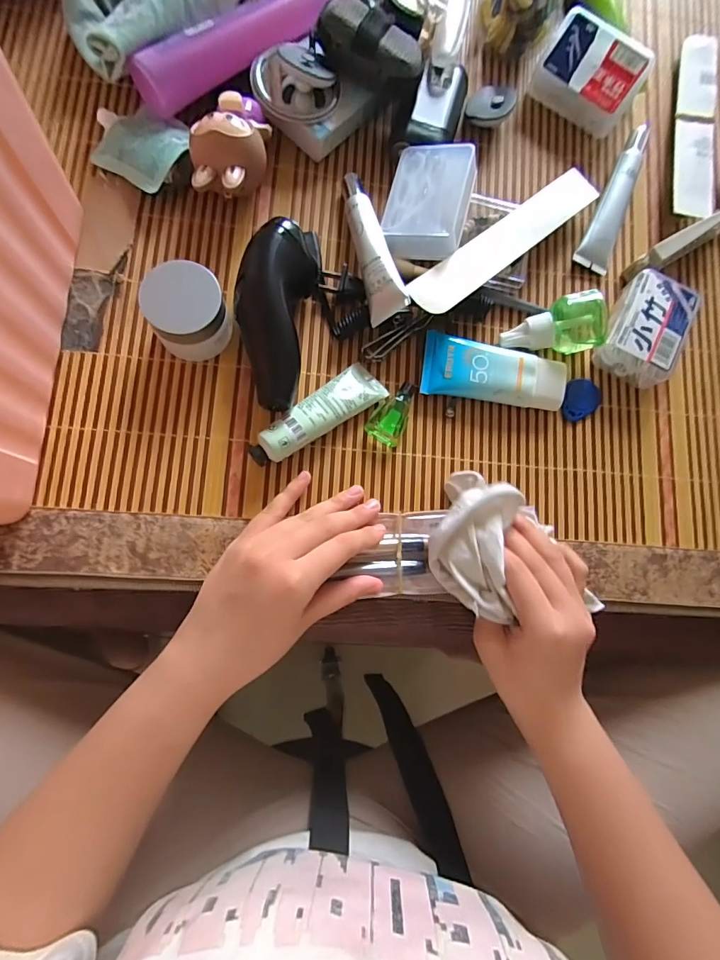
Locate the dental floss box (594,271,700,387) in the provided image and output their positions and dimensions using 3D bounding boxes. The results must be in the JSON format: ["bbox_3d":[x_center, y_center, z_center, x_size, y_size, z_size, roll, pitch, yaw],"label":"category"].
[{"bbox_3d":[0.243,-0.127,0.376,0.058,0.034,0.079,28,79,-2],"label":"dental floss box"}]

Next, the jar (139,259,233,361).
[{"bbox_3d":[-0.121,-0.118,0.314,0.054,0.048,0.053,-19,84,-9],"label":"jar"}]

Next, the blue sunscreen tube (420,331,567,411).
[{"bbox_3d":[0.107,-0.086,0.356,0.113,0.018,0.049,7,81,-6],"label":"blue sunscreen tube"}]

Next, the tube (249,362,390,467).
[{"bbox_3d":[-0.032,-0.049,0.327,0.110,0.026,0.033,-34,87,-10],"label":"tube"}]

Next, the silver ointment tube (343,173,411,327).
[{"bbox_3d":[0.012,-0.181,0.343,0.030,0.019,0.133,-13,73,22],"label":"silver ointment tube"}]

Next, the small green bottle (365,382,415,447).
[{"bbox_3d":[0.024,-0.054,0.347,0.027,0.009,0.052,21,79,-3],"label":"small green bottle"}]

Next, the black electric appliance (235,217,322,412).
[{"bbox_3d":[-0.062,-0.120,0.322,0.051,0.048,0.139,10,80,-5],"label":"black electric appliance"}]

